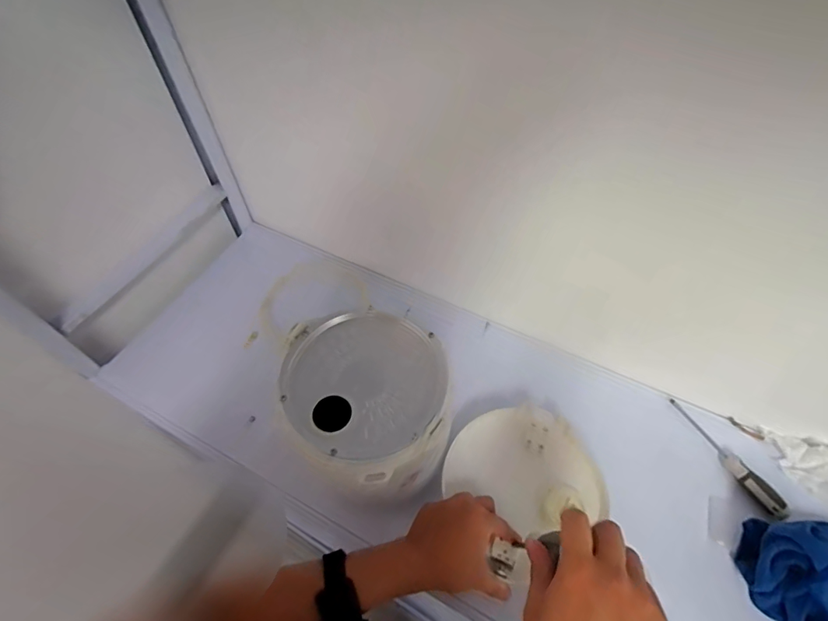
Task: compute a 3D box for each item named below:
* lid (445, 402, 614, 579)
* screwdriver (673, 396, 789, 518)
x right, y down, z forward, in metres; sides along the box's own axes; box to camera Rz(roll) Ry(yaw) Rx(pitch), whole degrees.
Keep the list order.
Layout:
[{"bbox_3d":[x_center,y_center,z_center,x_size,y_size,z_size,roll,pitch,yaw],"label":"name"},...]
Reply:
[{"bbox_3d":[0.141,0.215,0.590,0.180,0.030,0.175,-1,55,1],"label":"lid"},{"bbox_3d":[0.438,0.198,0.634,0.029,0.028,0.183,-20,57,-12],"label":"screwdriver"}]

